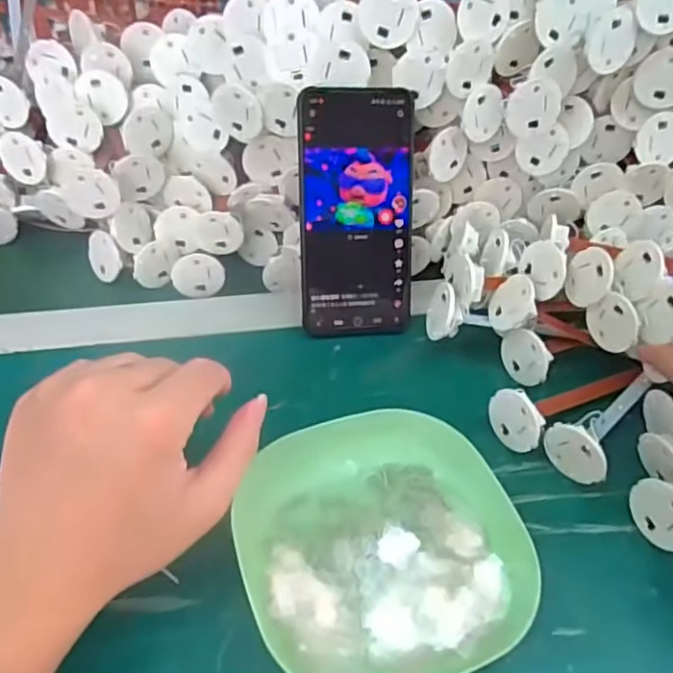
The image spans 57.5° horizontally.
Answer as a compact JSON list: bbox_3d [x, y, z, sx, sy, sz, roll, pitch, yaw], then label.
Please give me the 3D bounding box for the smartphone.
[{"bbox_3d":[0.014,-0.082,0.422,0.079,0.164,0.005,-5,16,-9],"label":"smartphone"}]

